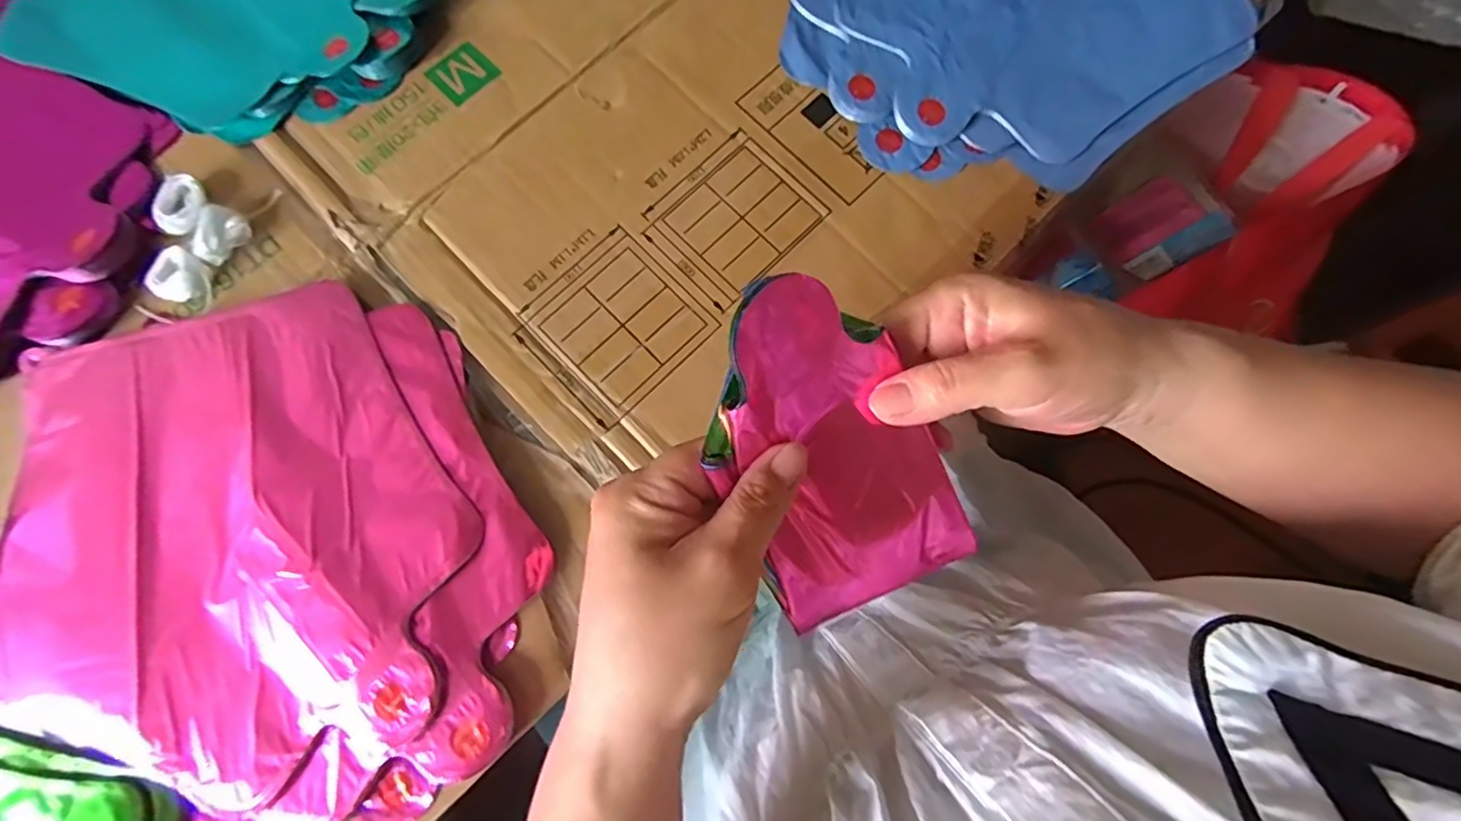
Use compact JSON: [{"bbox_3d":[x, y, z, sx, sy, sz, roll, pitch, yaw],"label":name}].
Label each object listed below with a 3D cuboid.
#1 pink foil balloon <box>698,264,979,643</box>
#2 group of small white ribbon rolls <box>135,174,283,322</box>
[{"bbox_3d":[0.038,0.015,0.235,0.080,0.018,0.133,-25,107,-5],"label":"pink foil balloon"},{"bbox_3d":[-0.296,-0.091,0.335,0.054,0.014,0.082,15,77,5],"label":"group of small white ribbon rolls"}]

